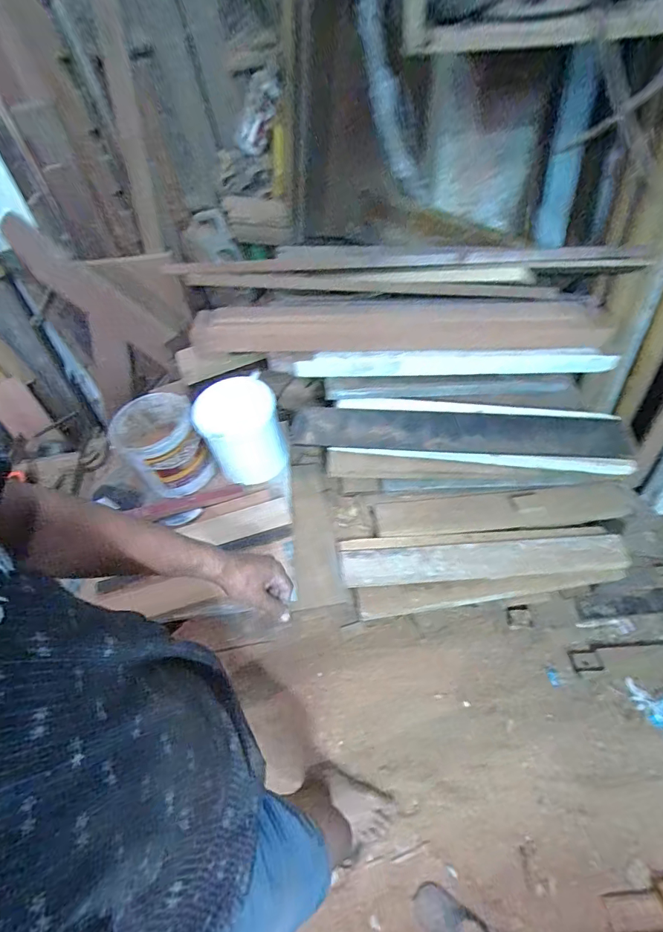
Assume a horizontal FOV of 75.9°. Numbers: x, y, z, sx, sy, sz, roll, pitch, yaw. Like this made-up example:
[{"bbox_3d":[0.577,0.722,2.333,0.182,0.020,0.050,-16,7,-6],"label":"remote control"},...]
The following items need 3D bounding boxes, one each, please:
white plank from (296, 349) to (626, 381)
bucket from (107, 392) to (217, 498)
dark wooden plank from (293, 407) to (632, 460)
[{"bbox_3d":[0.279,-0.243,0.978,0.733,0.059,0.052,-1,59,3],"label":"white plank"},{"bbox_3d":[-0.407,-0.051,1.030,0.187,0.191,0.184,-2,57,3],"label":"bucket"},{"bbox_3d":[0.295,-0.072,0.975,0.769,0.058,0.126,1,59,4],"label":"dark wooden plank"}]

